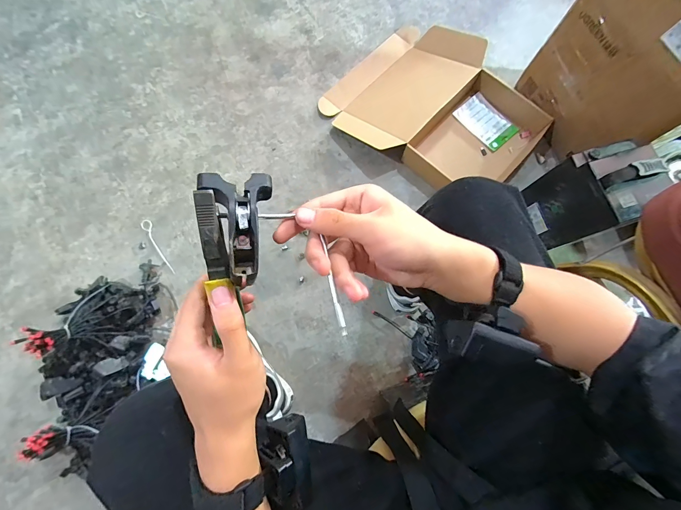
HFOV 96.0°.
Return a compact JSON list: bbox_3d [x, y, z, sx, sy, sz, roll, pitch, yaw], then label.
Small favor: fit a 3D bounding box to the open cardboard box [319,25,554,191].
[{"bbox_3d":[0.297,-0.462,0.957,0.625,0.080,0.477,35,79,7],"label":"open cardboard box"}]

